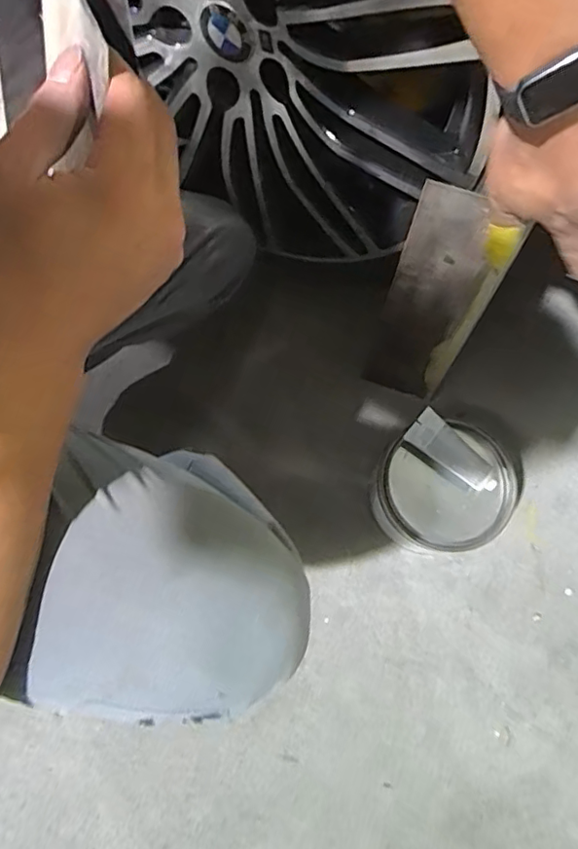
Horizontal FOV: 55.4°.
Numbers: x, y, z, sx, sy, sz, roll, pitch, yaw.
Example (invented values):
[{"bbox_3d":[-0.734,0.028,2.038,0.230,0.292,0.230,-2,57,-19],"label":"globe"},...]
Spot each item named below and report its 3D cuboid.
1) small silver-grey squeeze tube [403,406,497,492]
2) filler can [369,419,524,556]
[{"bbox_3d":[0.187,0.032,0.625,0.110,0.014,0.045,38,80,10],"label":"small silver-grey squeeze tube"},{"bbox_3d":[0.182,0.079,0.664,0.153,0.103,0.140,0,75,2],"label":"filler can"}]

